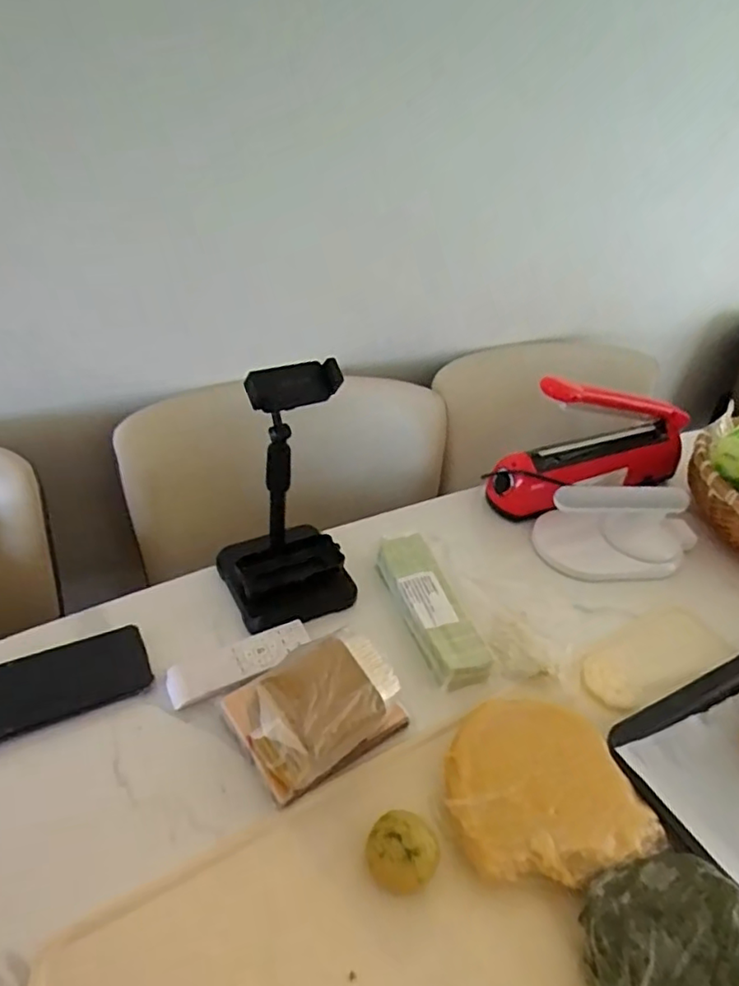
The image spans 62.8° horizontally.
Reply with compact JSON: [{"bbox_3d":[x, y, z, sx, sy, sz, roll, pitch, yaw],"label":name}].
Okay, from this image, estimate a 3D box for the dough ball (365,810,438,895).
[{"bbox_3d":[0.025,0.266,0.449,0.050,0.035,0.049,5,40,-4],"label":"dough ball"}]

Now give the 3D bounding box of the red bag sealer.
[{"bbox_3d":[0.308,-0.070,0.802,0.303,0.181,0.078,-14,44,-25],"label":"red bag sealer"}]

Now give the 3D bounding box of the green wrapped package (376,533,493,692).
[{"bbox_3d":[0.062,0.118,0.635,0.060,0.049,0.179,-8,42,-19],"label":"green wrapped package"}]

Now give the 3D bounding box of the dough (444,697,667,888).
[{"bbox_3d":[0.135,0.242,0.498,0.156,0.041,0.145,5,40,-4],"label":"dough"}]

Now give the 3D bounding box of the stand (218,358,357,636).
[{"bbox_3d":[-0.075,0.001,0.577,0.133,0.236,0.121,-6,42,-17],"label":"stand"}]

